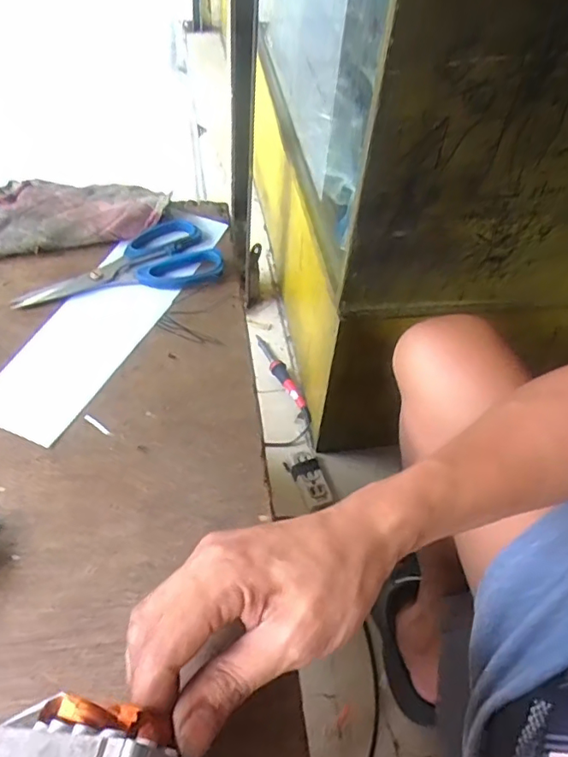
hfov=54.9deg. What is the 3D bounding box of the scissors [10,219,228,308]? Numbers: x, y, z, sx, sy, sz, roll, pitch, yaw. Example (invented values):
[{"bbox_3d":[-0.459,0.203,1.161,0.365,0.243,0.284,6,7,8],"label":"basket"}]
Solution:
[{"bbox_3d":[-0.146,-0.100,0.481,0.172,0.018,0.081,-16,53,-19],"label":"scissors"}]

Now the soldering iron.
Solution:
[{"bbox_3d":[-0.005,-0.011,1.047,0.026,0.028,0.241,-14,53,-18],"label":"soldering iron"}]

